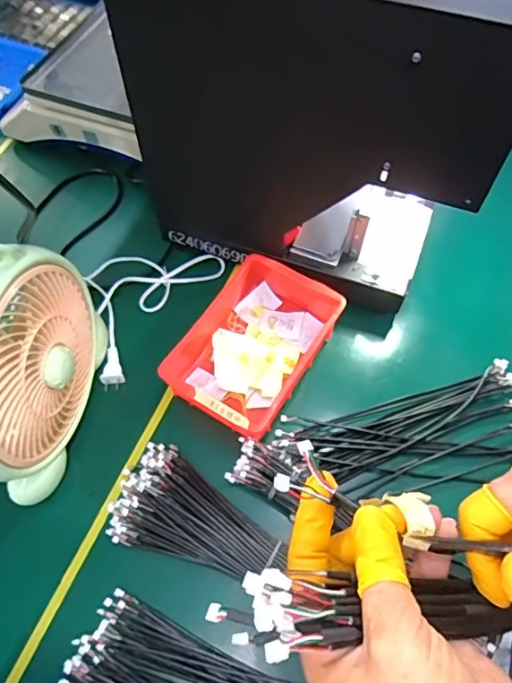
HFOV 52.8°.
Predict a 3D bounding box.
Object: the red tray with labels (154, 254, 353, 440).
[{"bbox_3d":[-0.009,0.002,0.599,0.145,0.057,0.199,29,65,15],"label":"red tray with labels"}]

